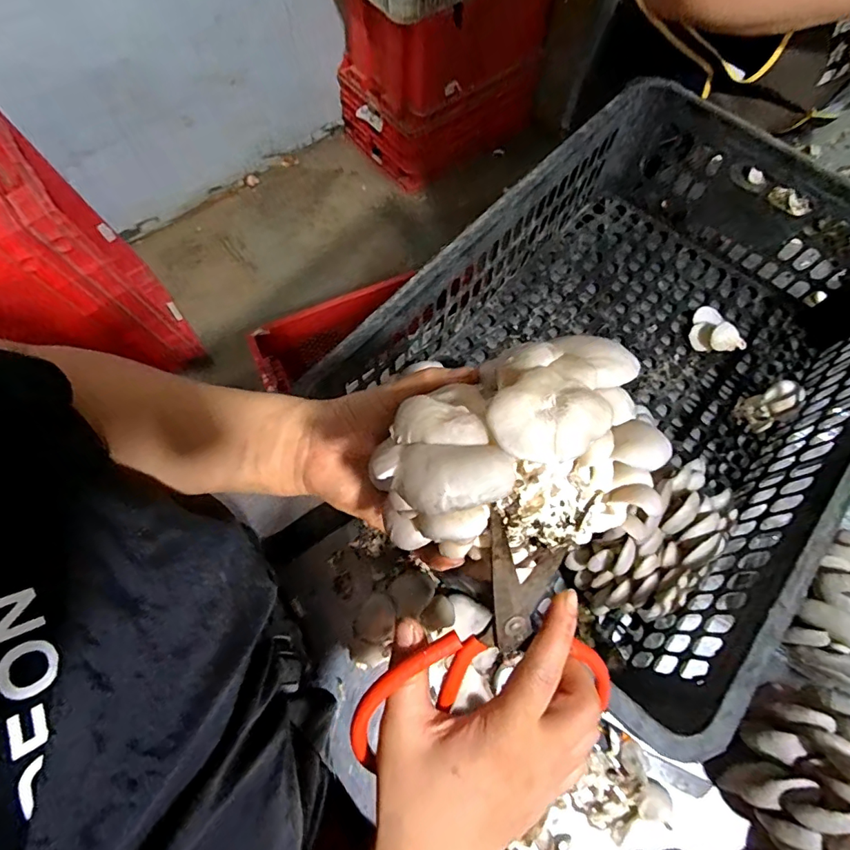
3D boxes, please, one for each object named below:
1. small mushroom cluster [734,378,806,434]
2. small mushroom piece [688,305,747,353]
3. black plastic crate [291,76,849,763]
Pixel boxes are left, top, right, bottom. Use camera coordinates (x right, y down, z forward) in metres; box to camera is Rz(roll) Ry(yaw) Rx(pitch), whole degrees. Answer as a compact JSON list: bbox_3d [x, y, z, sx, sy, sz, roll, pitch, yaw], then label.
[{"bbox_3d":[0.398,-0.020,0.552,0.060,0.058,0.044,-21,70,-11],"label":"small mushroom cluster"},{"bbox_3d":[0.366,-0.118,0.610,0.049,0.025,0.069,-23,71,-11],"label":"small mushroom piece"},{"bbox_3d":[0.220,-0.071,0.506,0.384,0.162,0.579,39,72,13],"label":"black plastic crate"}]

